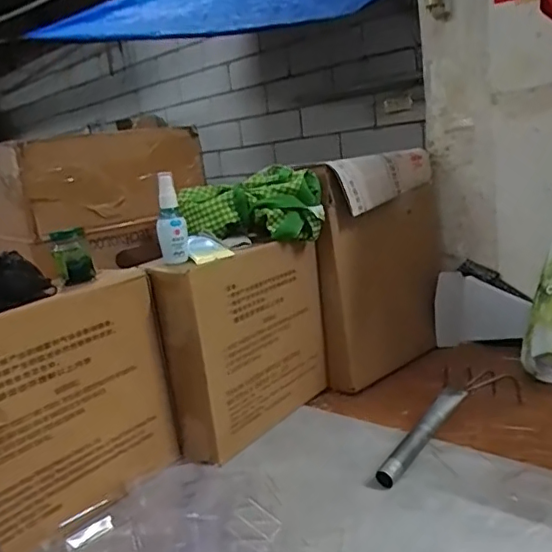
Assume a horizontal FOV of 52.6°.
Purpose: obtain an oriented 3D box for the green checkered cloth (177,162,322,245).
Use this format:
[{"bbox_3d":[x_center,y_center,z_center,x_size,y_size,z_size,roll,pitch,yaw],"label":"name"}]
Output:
[{"bbox_3d":[-0.038,-0.105,0.859,0.210,0.096,0.105,-8,12,-9],"label":"green checkered cloth"}]

